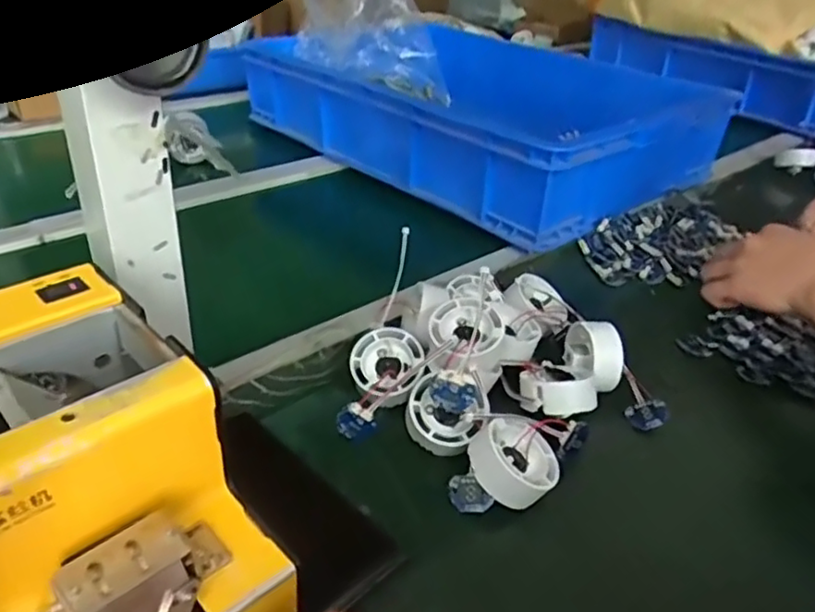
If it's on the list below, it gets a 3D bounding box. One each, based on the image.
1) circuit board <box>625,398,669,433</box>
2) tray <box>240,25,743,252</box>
[{"bbox_3d":[0.180,0.082,0.478,0.029,0.006,0.021,-26,51,17],"label":"circuit board"},{"bbox_3d":[0.087,-0.276,0.902,0.377,0.124,0.564,-22,41,-35],"label":"tray"}]

